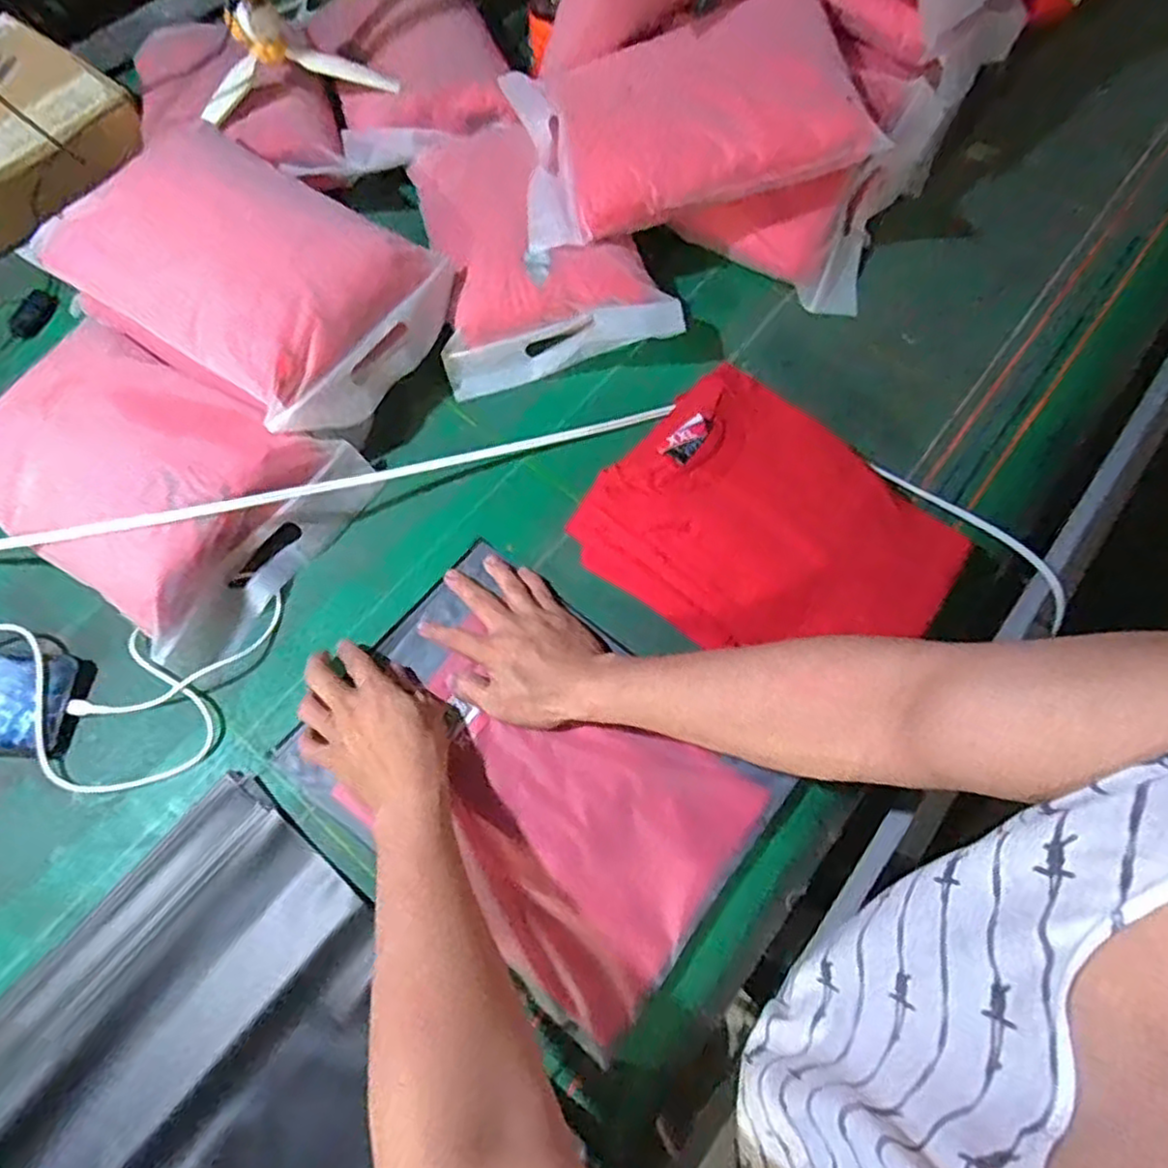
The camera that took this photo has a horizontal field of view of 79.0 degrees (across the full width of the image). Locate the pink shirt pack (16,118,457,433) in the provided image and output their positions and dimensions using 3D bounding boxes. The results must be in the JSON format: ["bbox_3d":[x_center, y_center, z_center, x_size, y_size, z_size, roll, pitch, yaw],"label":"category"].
[{"bbox_3d":[-0.297,-0.291,0.639,0.292,0.097,0.233,32,70,12],"label":"pink shirt pack"}]

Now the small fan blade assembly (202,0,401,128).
[{"bbox_3d":[-0.308,-0.557,0.751,0.198,0.087,0.058,-18,68,-8],"label":"small fan blade assembly"}]

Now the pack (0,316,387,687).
[{"bbox_3d":[-0.380,-0.102,0.618,0.310,0.077,0.235,33,70,12],"label":"pack"}]

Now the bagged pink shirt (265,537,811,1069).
[{"bbox_3d":[-0.037,0.143,0.568,0.338,0.019,0.248,35,71,13],"label":"bagged pink shirt"}]

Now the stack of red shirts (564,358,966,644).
[{"bbox_3d":[0.166,-0.041,0.613,0.284,0.081,0.231,38,72,14],"label":"stack of red shirts"}]

